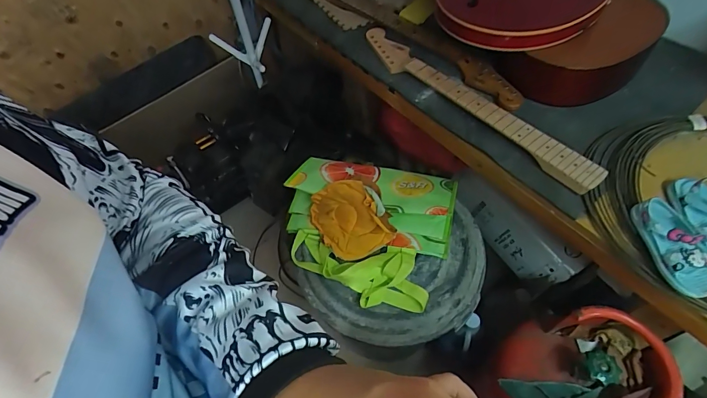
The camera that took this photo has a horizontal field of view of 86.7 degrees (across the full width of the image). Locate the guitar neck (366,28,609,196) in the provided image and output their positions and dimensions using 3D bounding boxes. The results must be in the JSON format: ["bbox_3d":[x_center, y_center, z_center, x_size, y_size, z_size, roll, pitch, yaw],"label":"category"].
[{"bbox_3d":[0.231,-0.220,0.798,0.064,0.034,0.637,-34,60,-19],"label":"guitar neck"}]

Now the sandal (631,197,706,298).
[{"bbox_3d":[0.494,0.072,0.575,0.063,0.055,0.150,-8,55,-2],"label":"sandal"}]

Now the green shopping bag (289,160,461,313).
[{"bbox_3d":[0.024,0.030,0.843,0.382,0.143,0.312,16,57,14],"label":"green shopping bag"}]

